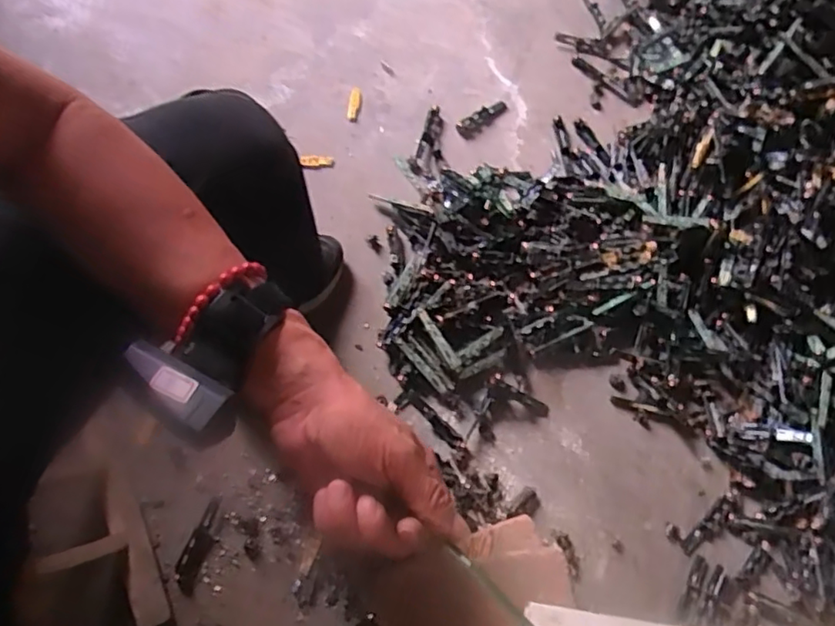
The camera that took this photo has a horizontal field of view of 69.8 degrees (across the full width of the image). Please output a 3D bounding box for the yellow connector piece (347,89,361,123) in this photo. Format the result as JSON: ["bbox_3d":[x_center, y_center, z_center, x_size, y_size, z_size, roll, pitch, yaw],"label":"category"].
[{"bbox_3d":[-0.107,-0.352,1.010,0.021,0.010,0.065,7,70,0],"label":"yellow connector piece"}]

